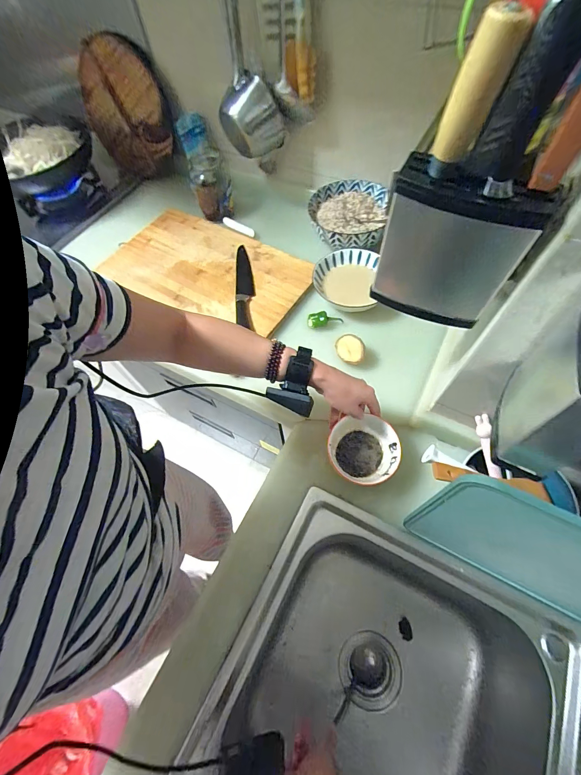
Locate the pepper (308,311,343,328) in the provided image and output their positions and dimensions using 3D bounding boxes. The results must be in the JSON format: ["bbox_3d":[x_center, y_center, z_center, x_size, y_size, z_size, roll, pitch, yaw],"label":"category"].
[{"bbox_3d":[0.075,-0.148,0.706,0.073,0.026,0.023,-4,61,1],"label":"pepper"}]

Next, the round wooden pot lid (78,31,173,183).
[{"bbox_3d":[-0.443,-0.752,0.895,0.255,0.294,0.030,8,43,19],"label":"round wooden pot lid"}]

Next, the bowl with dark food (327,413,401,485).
[{"bbox_3d":[0.123,0.100,0.535,0.108,0.058,0.104,-1,61,2],"label":"bowl with dark food"}]

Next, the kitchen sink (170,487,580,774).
[{"bbox_3d":[0.062,0.590,0.447,0.417,0.262,0.715,24,65,15],"label":"kitchen sink"}]

